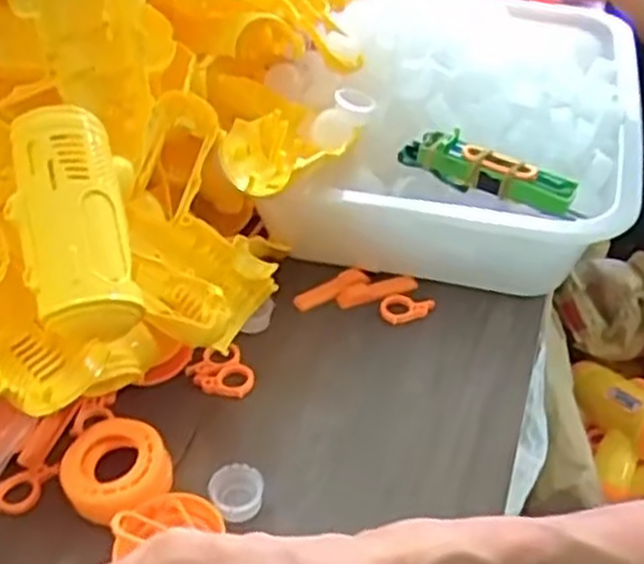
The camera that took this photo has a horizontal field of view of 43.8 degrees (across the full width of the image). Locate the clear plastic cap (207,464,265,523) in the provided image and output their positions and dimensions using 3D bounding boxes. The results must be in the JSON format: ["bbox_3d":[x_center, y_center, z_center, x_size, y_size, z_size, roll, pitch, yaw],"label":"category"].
[{"bbox_3d":[-0.048,0.122,0.457,0.030,0.017,0.032,0,40,0],"label":"clear plastic cap"}]

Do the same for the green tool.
[{"bbox_3d":[0.119,-0.078,0.568,0.130,0.026,0.030,25,46,26],"label":"green tool"}]

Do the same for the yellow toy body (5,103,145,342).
[{"bbox_3d":[-0.136,-0.034,0.440,0.059,0.038,0.133,-10,71,-11],"label":"yellow toy body"}]

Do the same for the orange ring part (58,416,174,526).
[{"bbox_3d":[-0.119,0.111,0.465,0.058,0.029,0.058,0,40,0],"label":"orange ring part"}]

